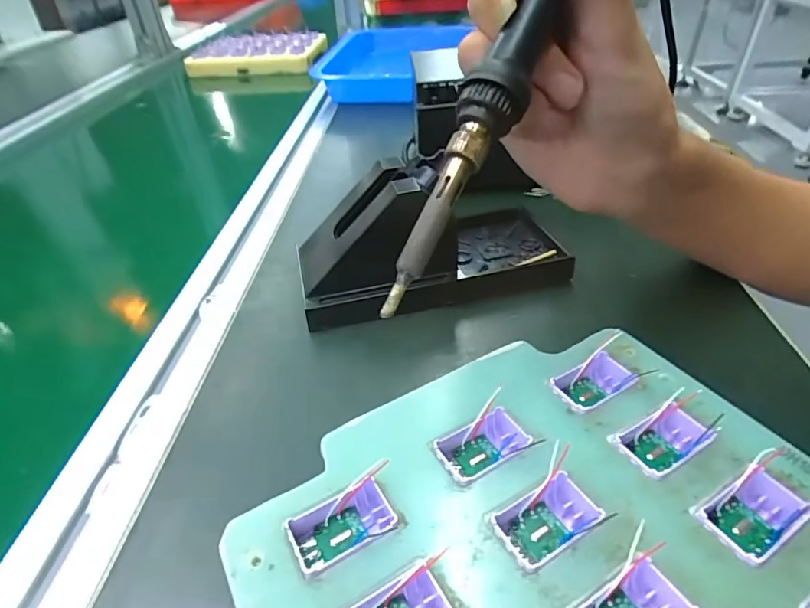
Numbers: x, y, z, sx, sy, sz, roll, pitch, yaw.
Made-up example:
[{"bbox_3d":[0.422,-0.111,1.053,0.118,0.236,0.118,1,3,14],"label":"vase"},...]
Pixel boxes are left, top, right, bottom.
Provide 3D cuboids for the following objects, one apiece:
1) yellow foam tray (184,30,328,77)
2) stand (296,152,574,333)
[{"bbox_3d":[-0.238,-0.419,0.807,0.194,0.037,0.154,3,39,6],"label":"yellow foam tray"},{"bbox_3d":[0.015,-0.043,0.286,0.159,0.073,0.069,-10,39,-10],"label":"stand"}]

